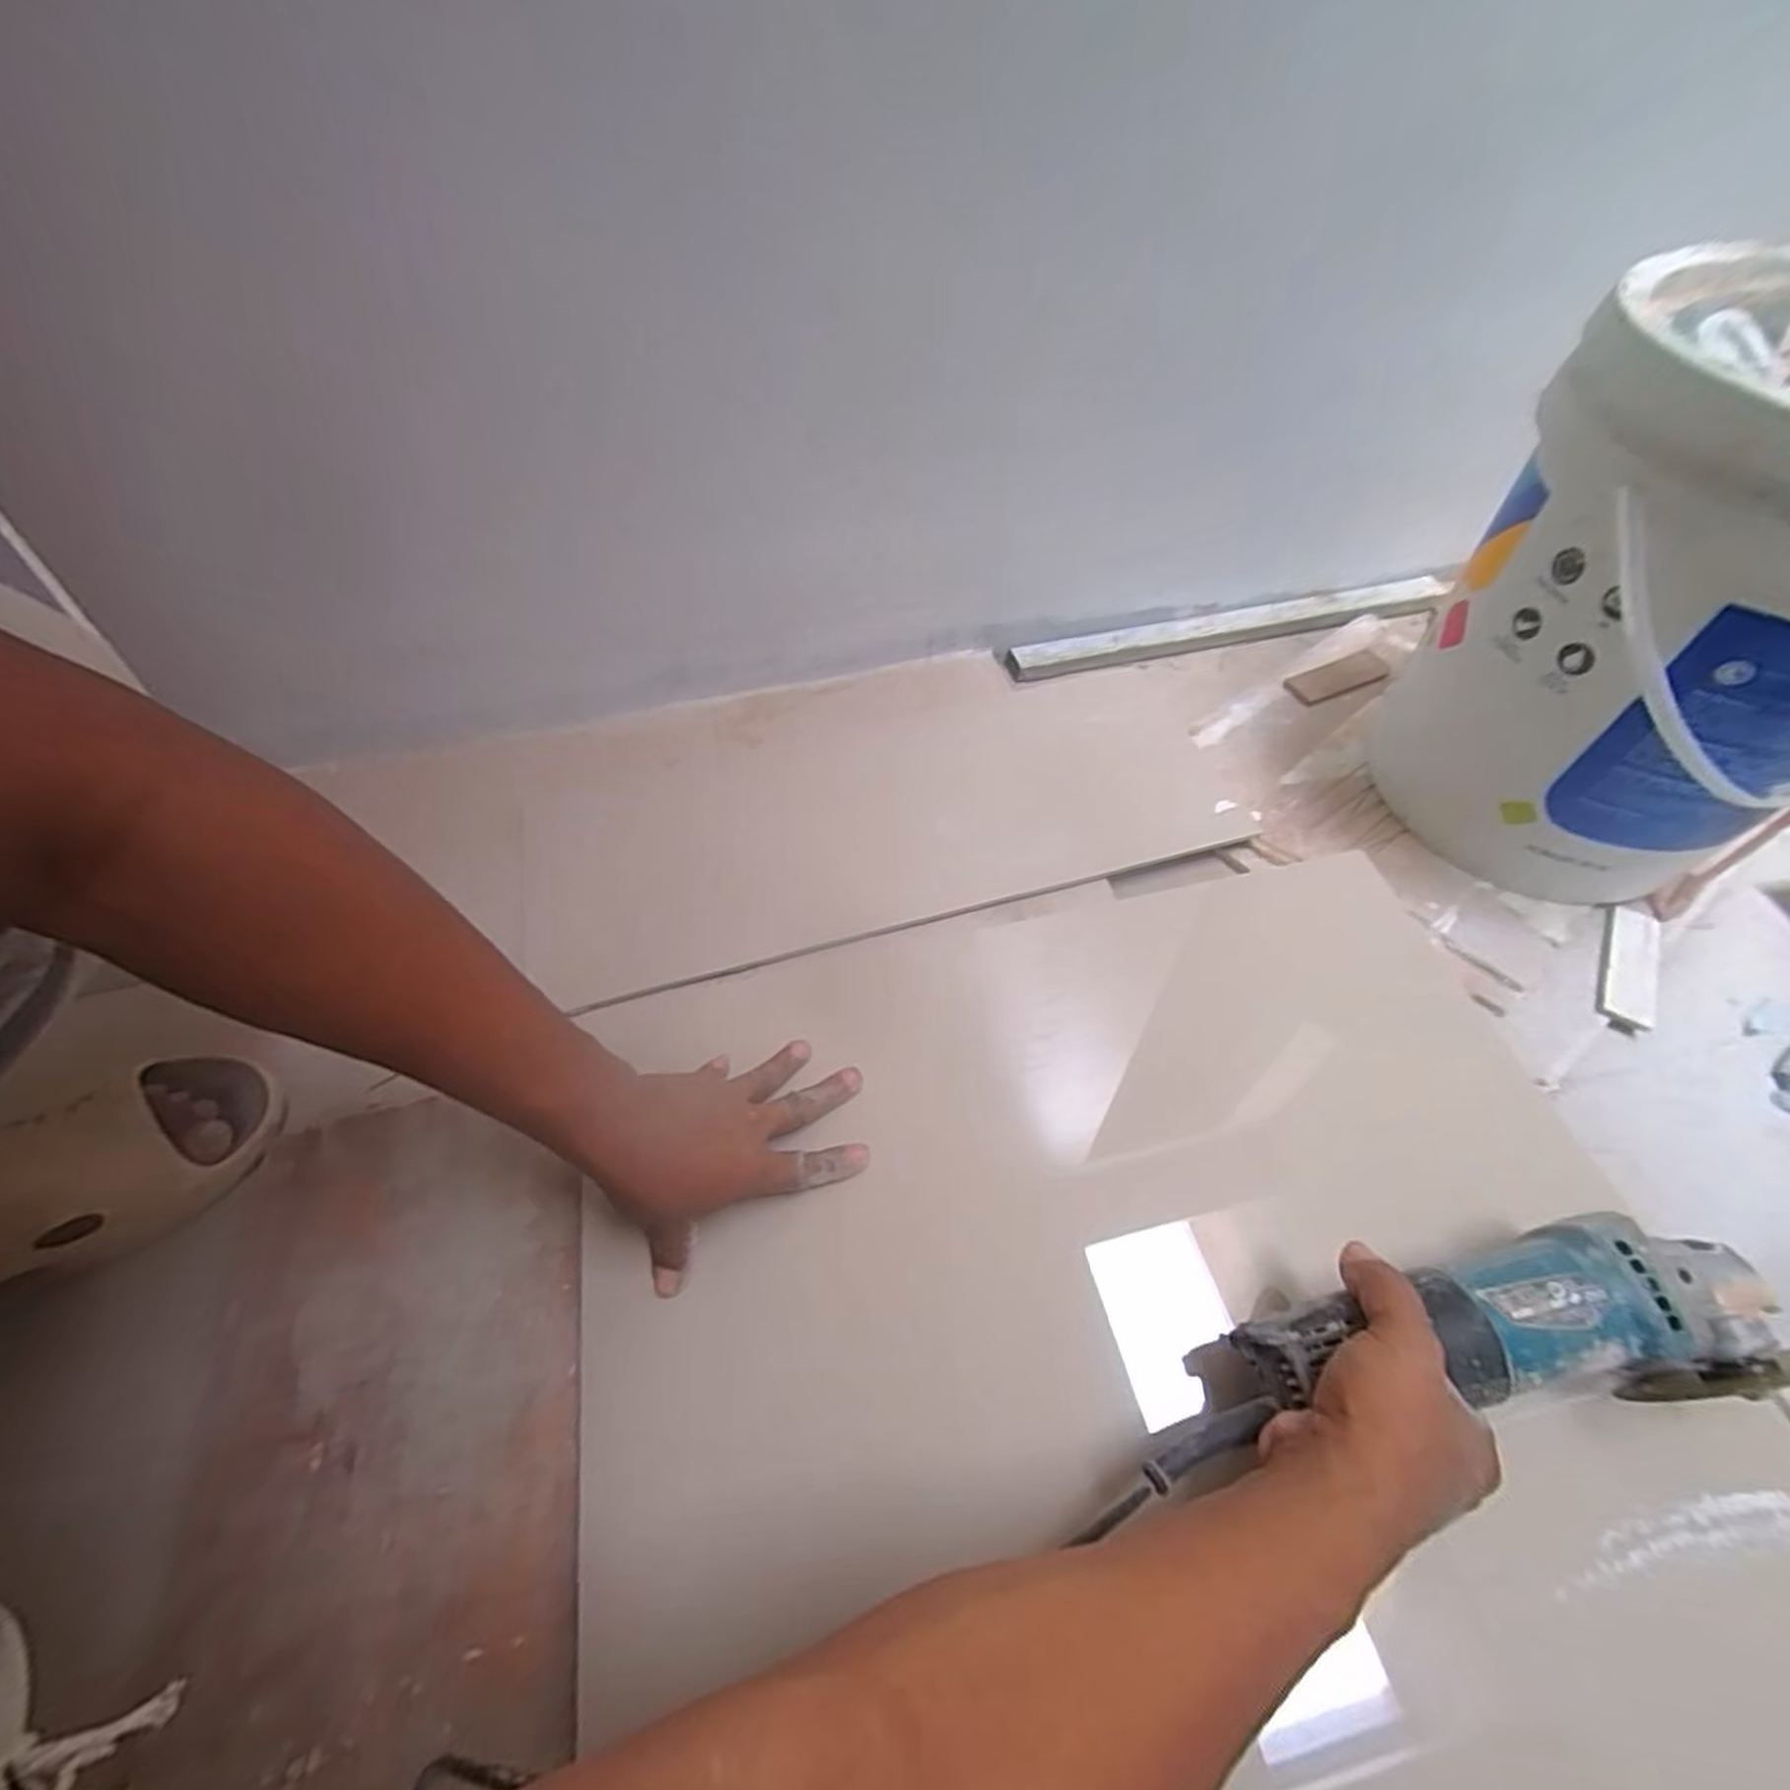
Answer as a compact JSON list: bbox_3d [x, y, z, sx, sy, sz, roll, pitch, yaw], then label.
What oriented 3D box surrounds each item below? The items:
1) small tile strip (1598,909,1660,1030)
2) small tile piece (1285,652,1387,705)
[{"bbox_3d":[0.546,0.052,0.579,0.038,0.005,0.106,25,59,18],"label":"small tile strip"},{"bbox_3d":[0.442,-0.215,0.780,0.109,0.007,0.043,-20,57,-12],"label":"small tile piece"}]

